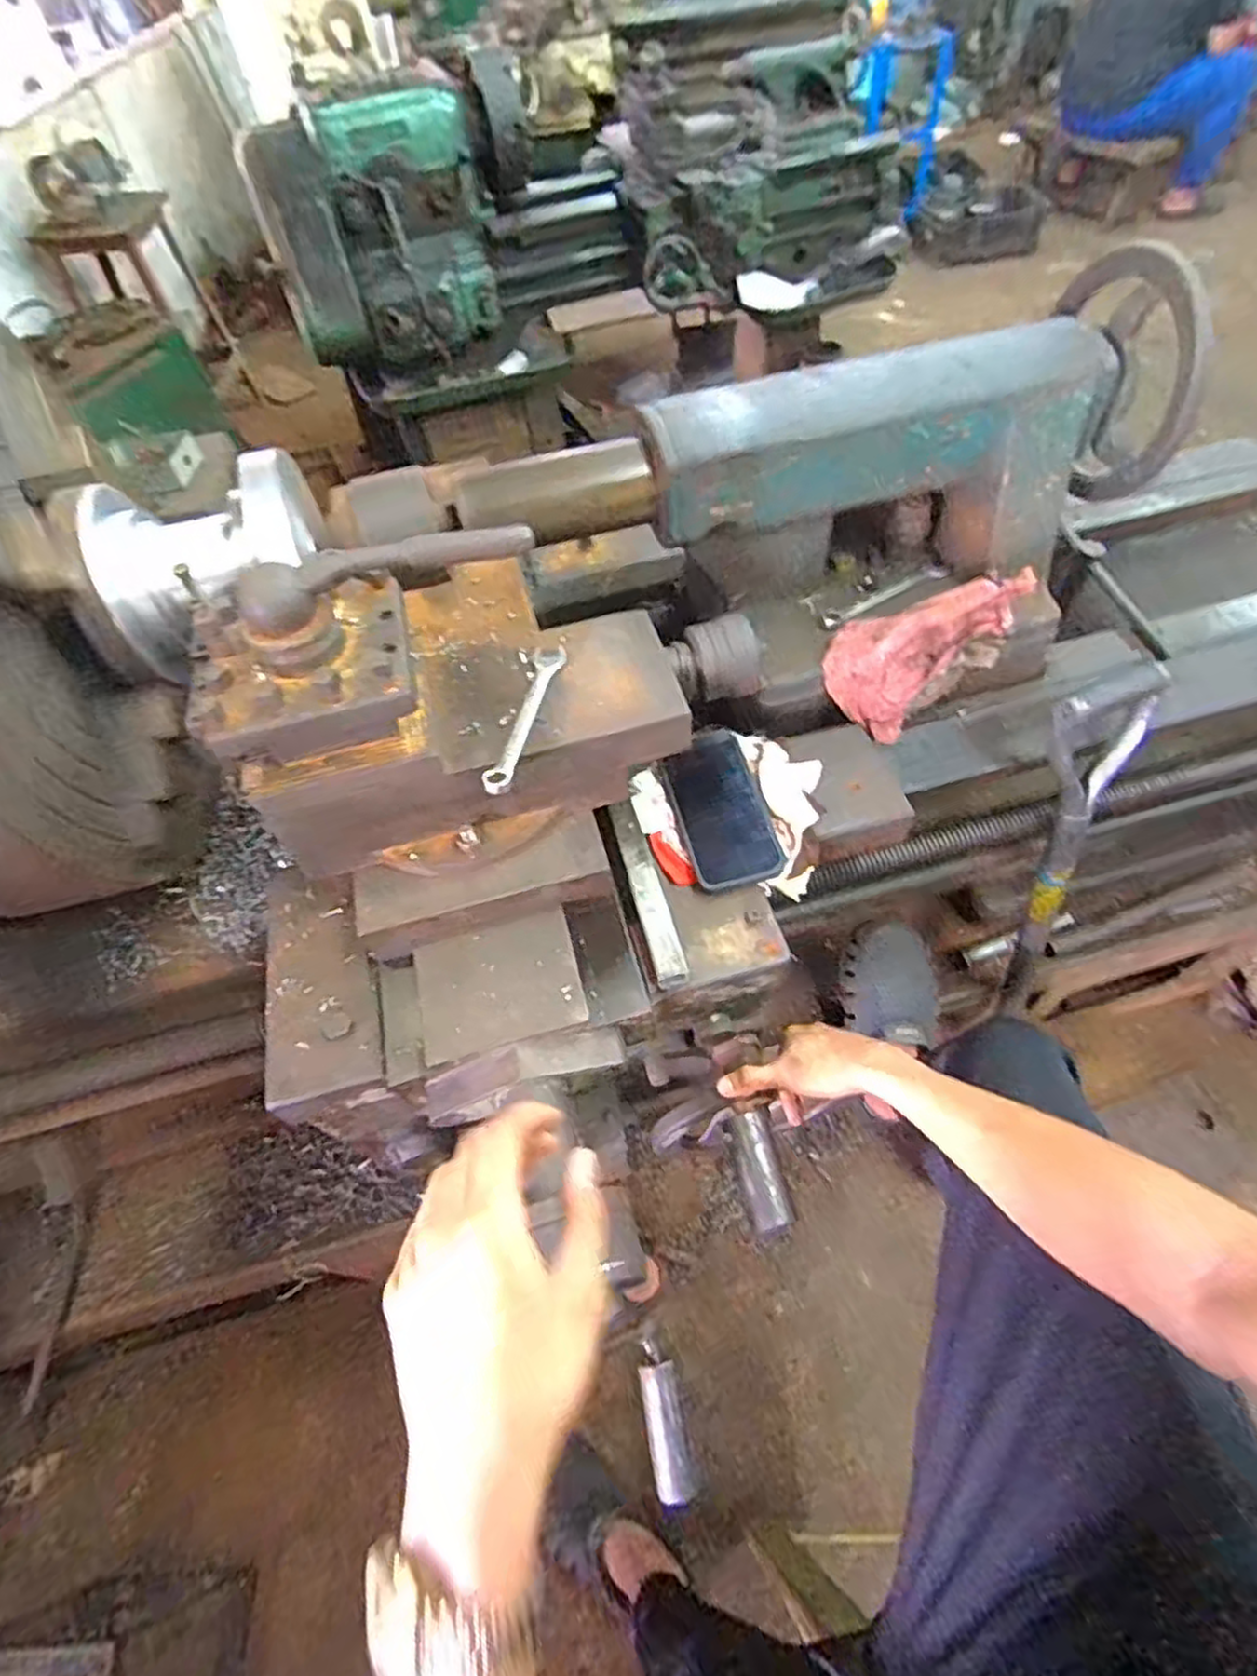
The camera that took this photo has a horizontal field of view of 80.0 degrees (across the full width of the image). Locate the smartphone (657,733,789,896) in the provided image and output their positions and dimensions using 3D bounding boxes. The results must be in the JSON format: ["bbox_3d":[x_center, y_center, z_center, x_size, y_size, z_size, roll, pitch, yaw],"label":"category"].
[{"bbox_3d":[0.086,-0.026,0.699,0.082,0.012,0.150,-16,67,-3],"label":"smartphone"}]

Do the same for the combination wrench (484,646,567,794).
[{"bbox_3d":[-0.081,-0.097,0.596,0.026,0.010,0.153,8,57,10],"label":"combination wrench"}]

